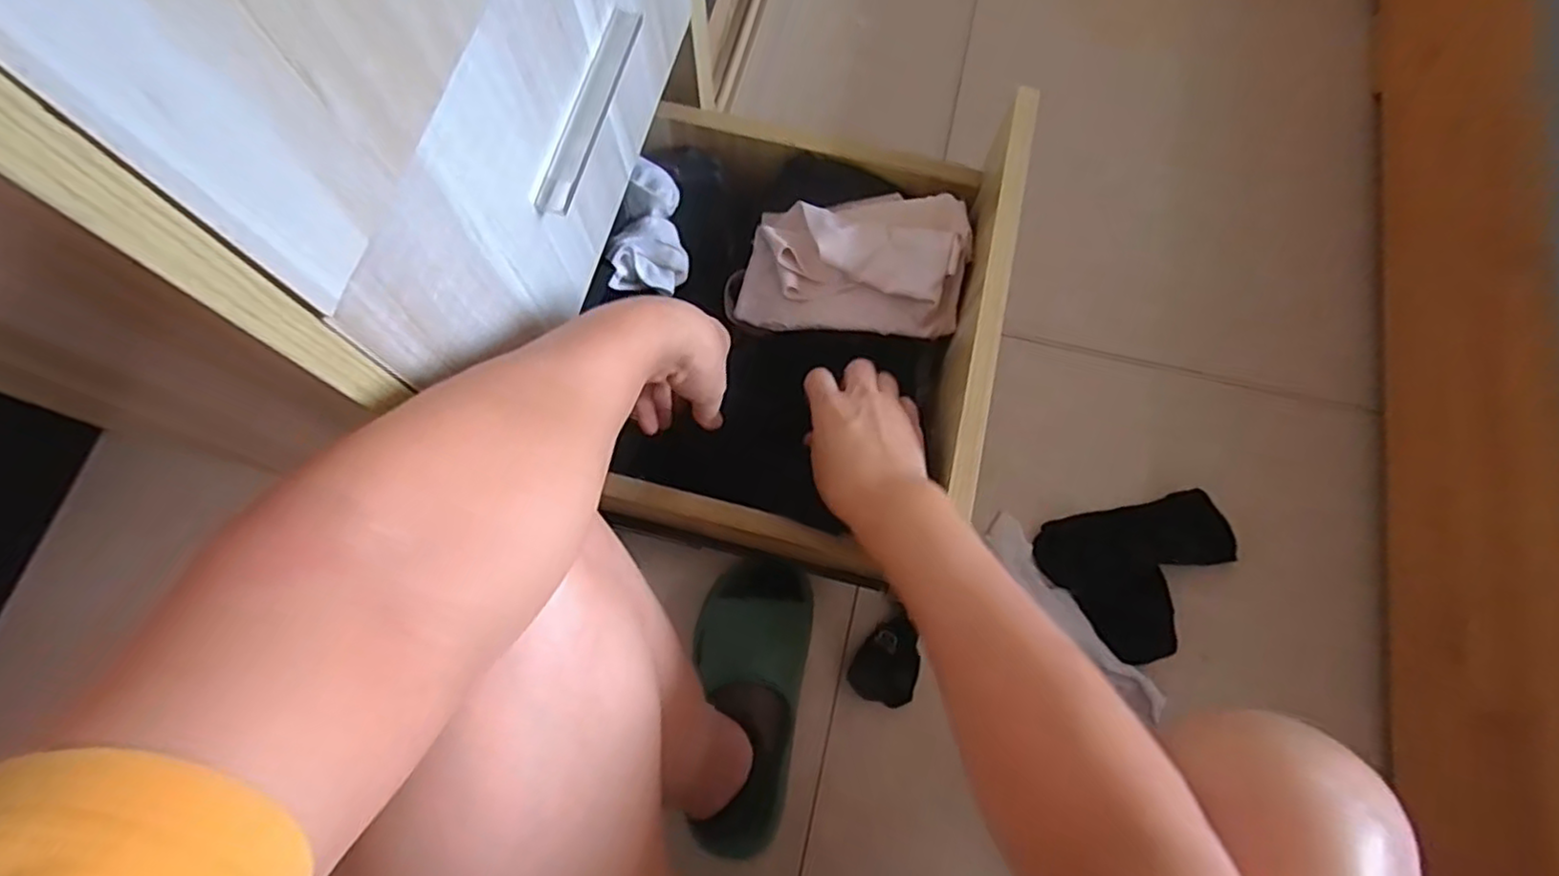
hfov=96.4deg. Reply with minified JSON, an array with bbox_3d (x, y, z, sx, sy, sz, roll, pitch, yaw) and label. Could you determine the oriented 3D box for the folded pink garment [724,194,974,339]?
[{"bbox_3d":[0.053,-0.144,0.555,0.179,0.077,0.114,9,73,2],"label":"folded pink garment"}]

